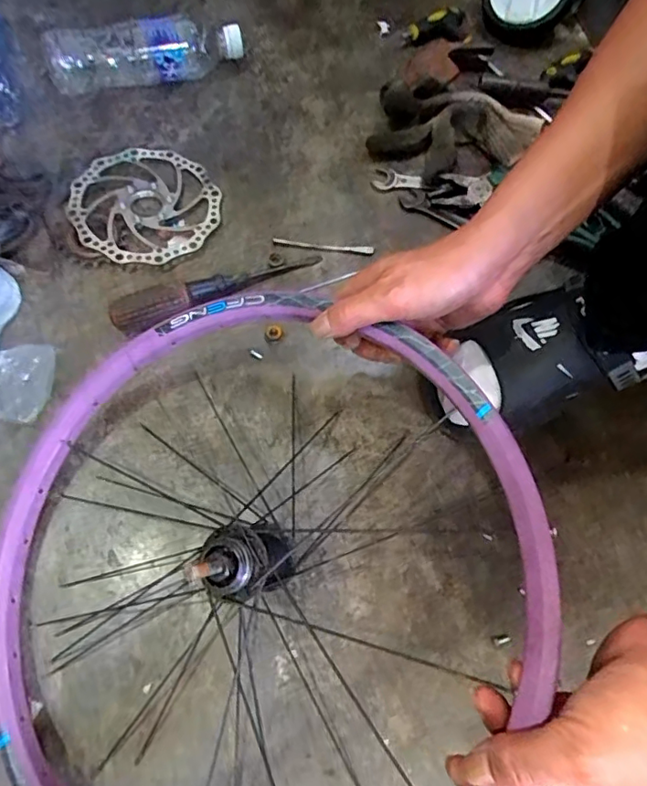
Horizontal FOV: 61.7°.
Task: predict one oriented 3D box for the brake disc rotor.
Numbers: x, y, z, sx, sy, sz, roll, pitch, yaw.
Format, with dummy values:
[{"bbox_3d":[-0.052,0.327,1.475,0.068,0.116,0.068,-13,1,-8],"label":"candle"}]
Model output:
[{"bbox_3d":[-0.186,-0.200,0.570,0.149,0.010,0.150,-4,67,-9],"label":"brake disc rotor"}]

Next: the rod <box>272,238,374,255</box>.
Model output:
[{"bbox_3d":[0.000,-0.155,0.570,0.105,0.008,0.010,5,70,-1],"label":"rod"}]

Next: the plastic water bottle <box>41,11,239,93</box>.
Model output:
[{"bbox_3d":[-0.202,-0.385,0.614,0.220,0.063,0.053,-9,70,-6],"label":"plastic water bottle"}]

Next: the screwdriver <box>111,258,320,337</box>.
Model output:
[{"bbox_3d":[-0.103,-0.106,0.533,0.207,0.036,0.030,-21,72,-10],"label":"screwdriver"}]

